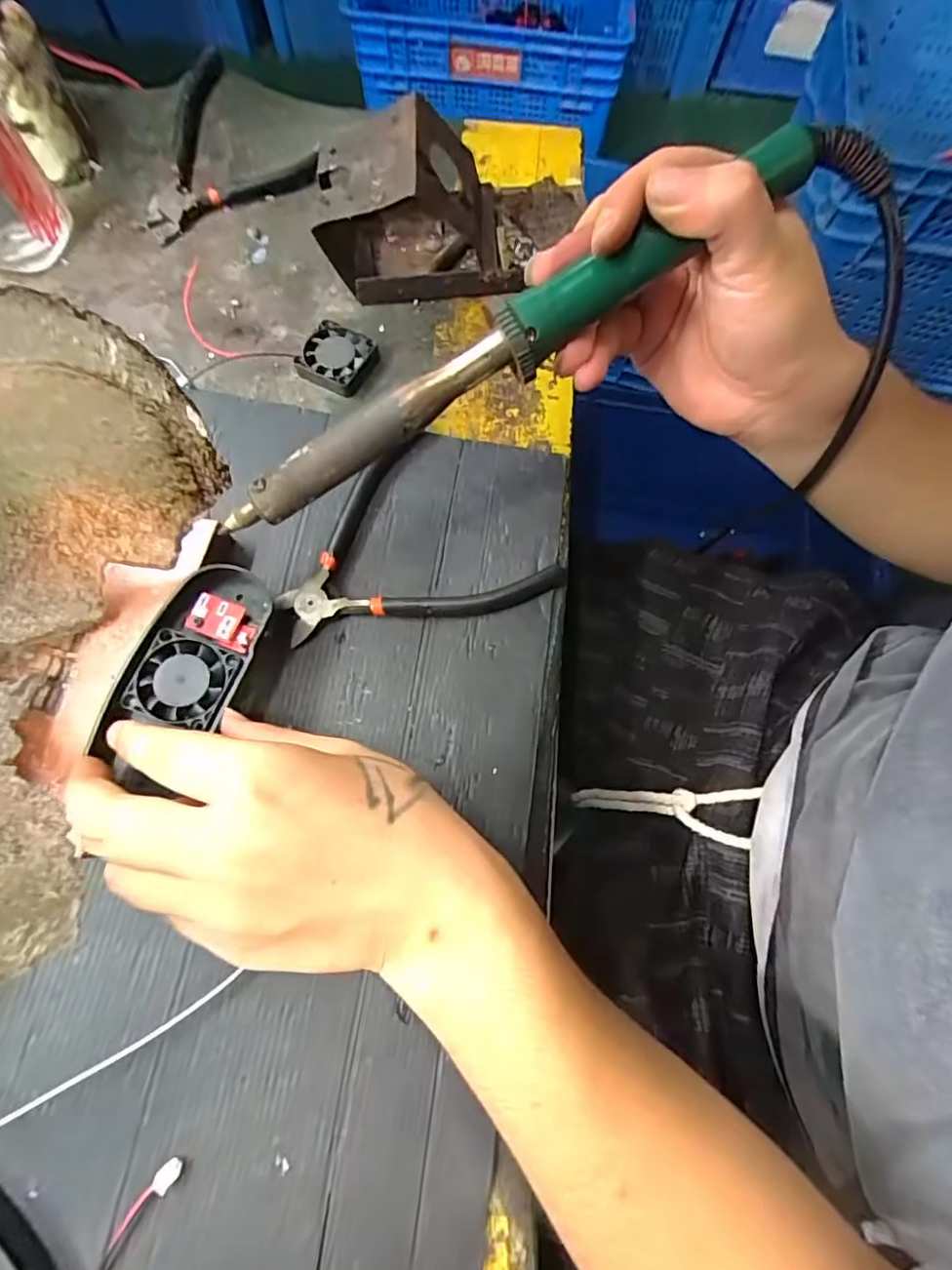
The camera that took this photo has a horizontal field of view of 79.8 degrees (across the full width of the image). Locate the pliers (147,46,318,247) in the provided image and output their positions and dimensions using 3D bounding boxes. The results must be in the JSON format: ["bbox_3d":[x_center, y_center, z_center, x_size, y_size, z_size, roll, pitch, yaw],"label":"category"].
[{"bbox_3d":[-0.192,-0.342,0.398,0.118,0.030,0.109,-33,76,-11],"label":"pliers"}]

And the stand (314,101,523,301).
[{"bbox_3d":[-0.039,-0.265,0.351,0.107,0.081,0.075,-5,72,-3],"label":"stand"}]

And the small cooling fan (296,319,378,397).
[{"bbox_3d":[-0.087,-0.174,0.359,0.043,0.010,0.040,27,73,7],"label":"small cooling fan"}]

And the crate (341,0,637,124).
[{"bbox_3d":[0.044,-1.365,1.248,0.616,0.181,0.441,-1,72,-2],"label":"crate"}]

